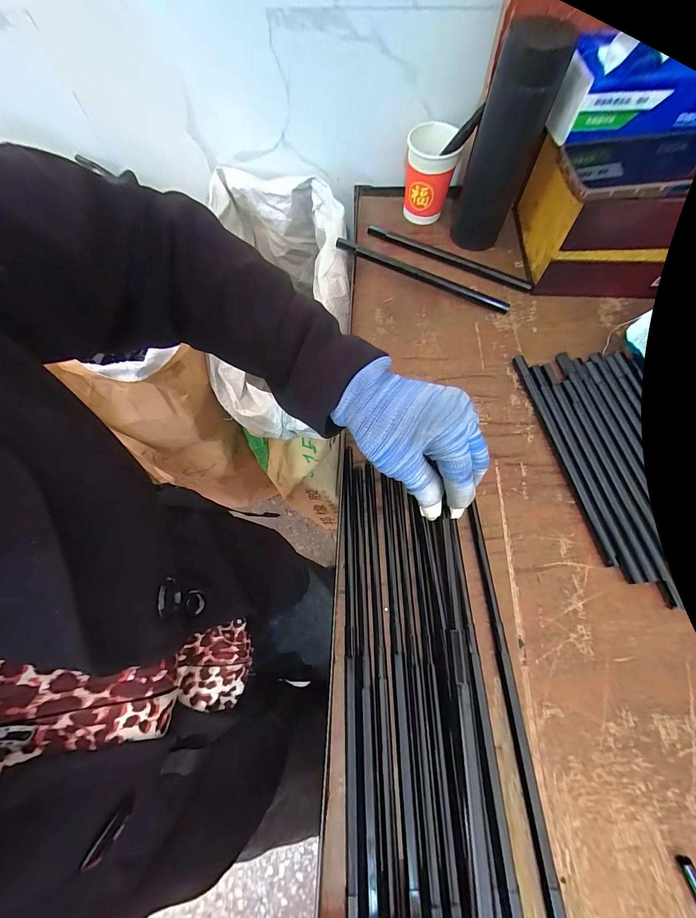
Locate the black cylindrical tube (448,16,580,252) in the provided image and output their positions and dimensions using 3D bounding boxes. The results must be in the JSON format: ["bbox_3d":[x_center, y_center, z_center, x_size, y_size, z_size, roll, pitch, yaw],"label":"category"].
[{"bbox_3d":[0.178,-0.359,0.387,0.071,0.187,0.060,20,69,9],"label":"black cylindrical tube"}]

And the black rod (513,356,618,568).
[{"bbox_3d":[0.217,-0.010,0.340,0.013,0.007,0.227,-10,67,-3],"label":"black rod"}]

